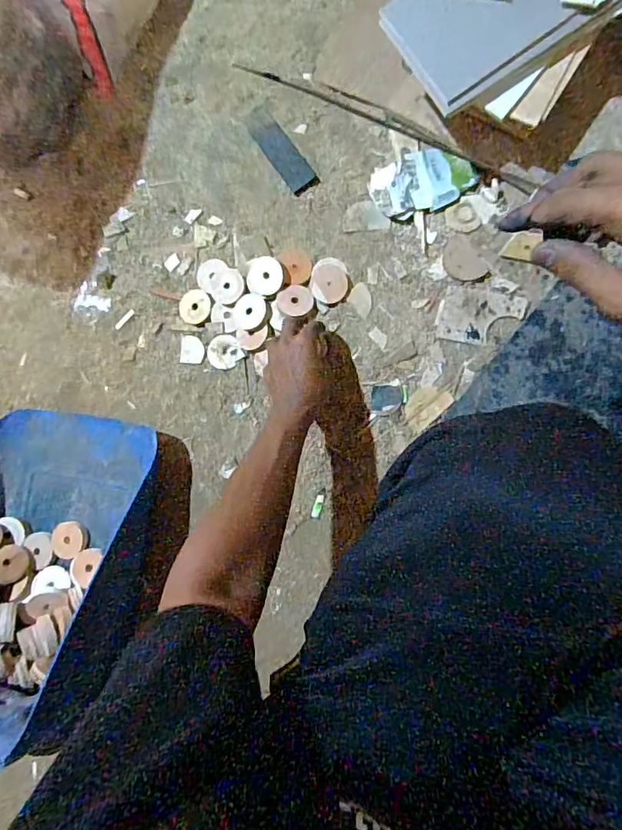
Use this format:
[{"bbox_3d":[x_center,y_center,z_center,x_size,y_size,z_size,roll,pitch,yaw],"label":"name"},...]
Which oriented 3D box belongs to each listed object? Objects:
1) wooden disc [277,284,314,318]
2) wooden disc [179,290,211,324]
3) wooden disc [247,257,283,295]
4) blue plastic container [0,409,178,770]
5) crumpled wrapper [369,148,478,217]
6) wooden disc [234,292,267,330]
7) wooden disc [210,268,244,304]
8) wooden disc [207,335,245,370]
[{"bbox_3d":[-0.022,-0.159,0.695,0.049,0.008,0.044,-26,93,4],"label":"wooden disc"},{"bbox_3d":[-0.173,-0.162,0.737,0.051,0.007,0.051,-2,84,22],"label":"wooden disc"},{"bbox_3d":[-0.065,-0.196,0.693,0.053,0.004,0.051,2,96,17],"label":"wooden disc"},{"bbox_3d":[-0.379,0.188,0.638,0.296,0.171,0.426,16,70,1],"label":"blue plastic container"},{"bbox_3d":[0.151,-0.317,0.676,0.133,0.033,0.078,0,85,9],"label":"crumpled wrapper"},{"bbox_3d":[-0.088,-0.147,0.705,0.051,0.007,0.050,2,95,18],"label":"wooden disc"},{"bbox_3d":[-0.123,-0.188,0.720,0.054,0.007,0.049,2,98,16],"label":"wooden disc"},{"bbox_3d":[-0.128,-0.093,0.727,0.051,0.006,0.048,-1,85,9],"label":"wooden disc"}]

